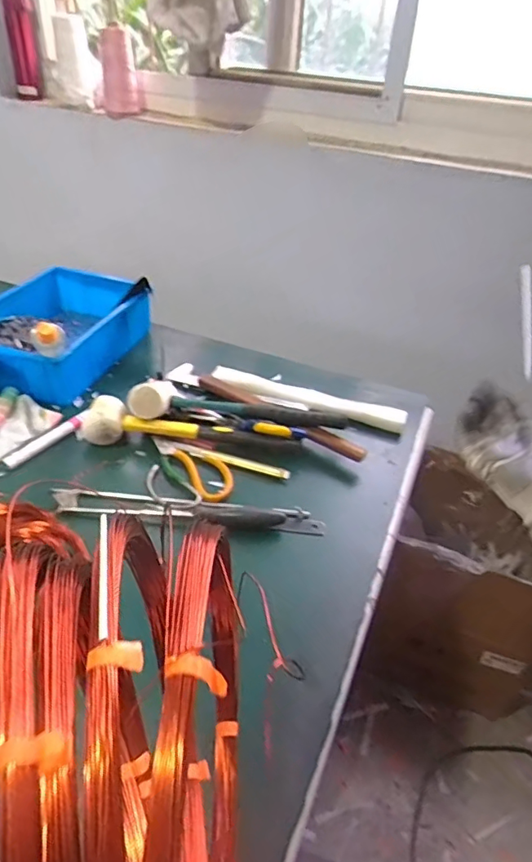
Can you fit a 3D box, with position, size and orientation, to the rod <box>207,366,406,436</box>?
[{"bbox_3d":[0.057,-0.048,0.777,0.299,0.023,0.041,16,39,14],"label":"rod"}]

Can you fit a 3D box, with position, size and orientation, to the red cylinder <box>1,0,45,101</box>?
[{"bbox_3d":[-0.594,-0.938,1.273,0.069,0.231,0.067,-9,40,-17],"label":"red cylinder"}]

